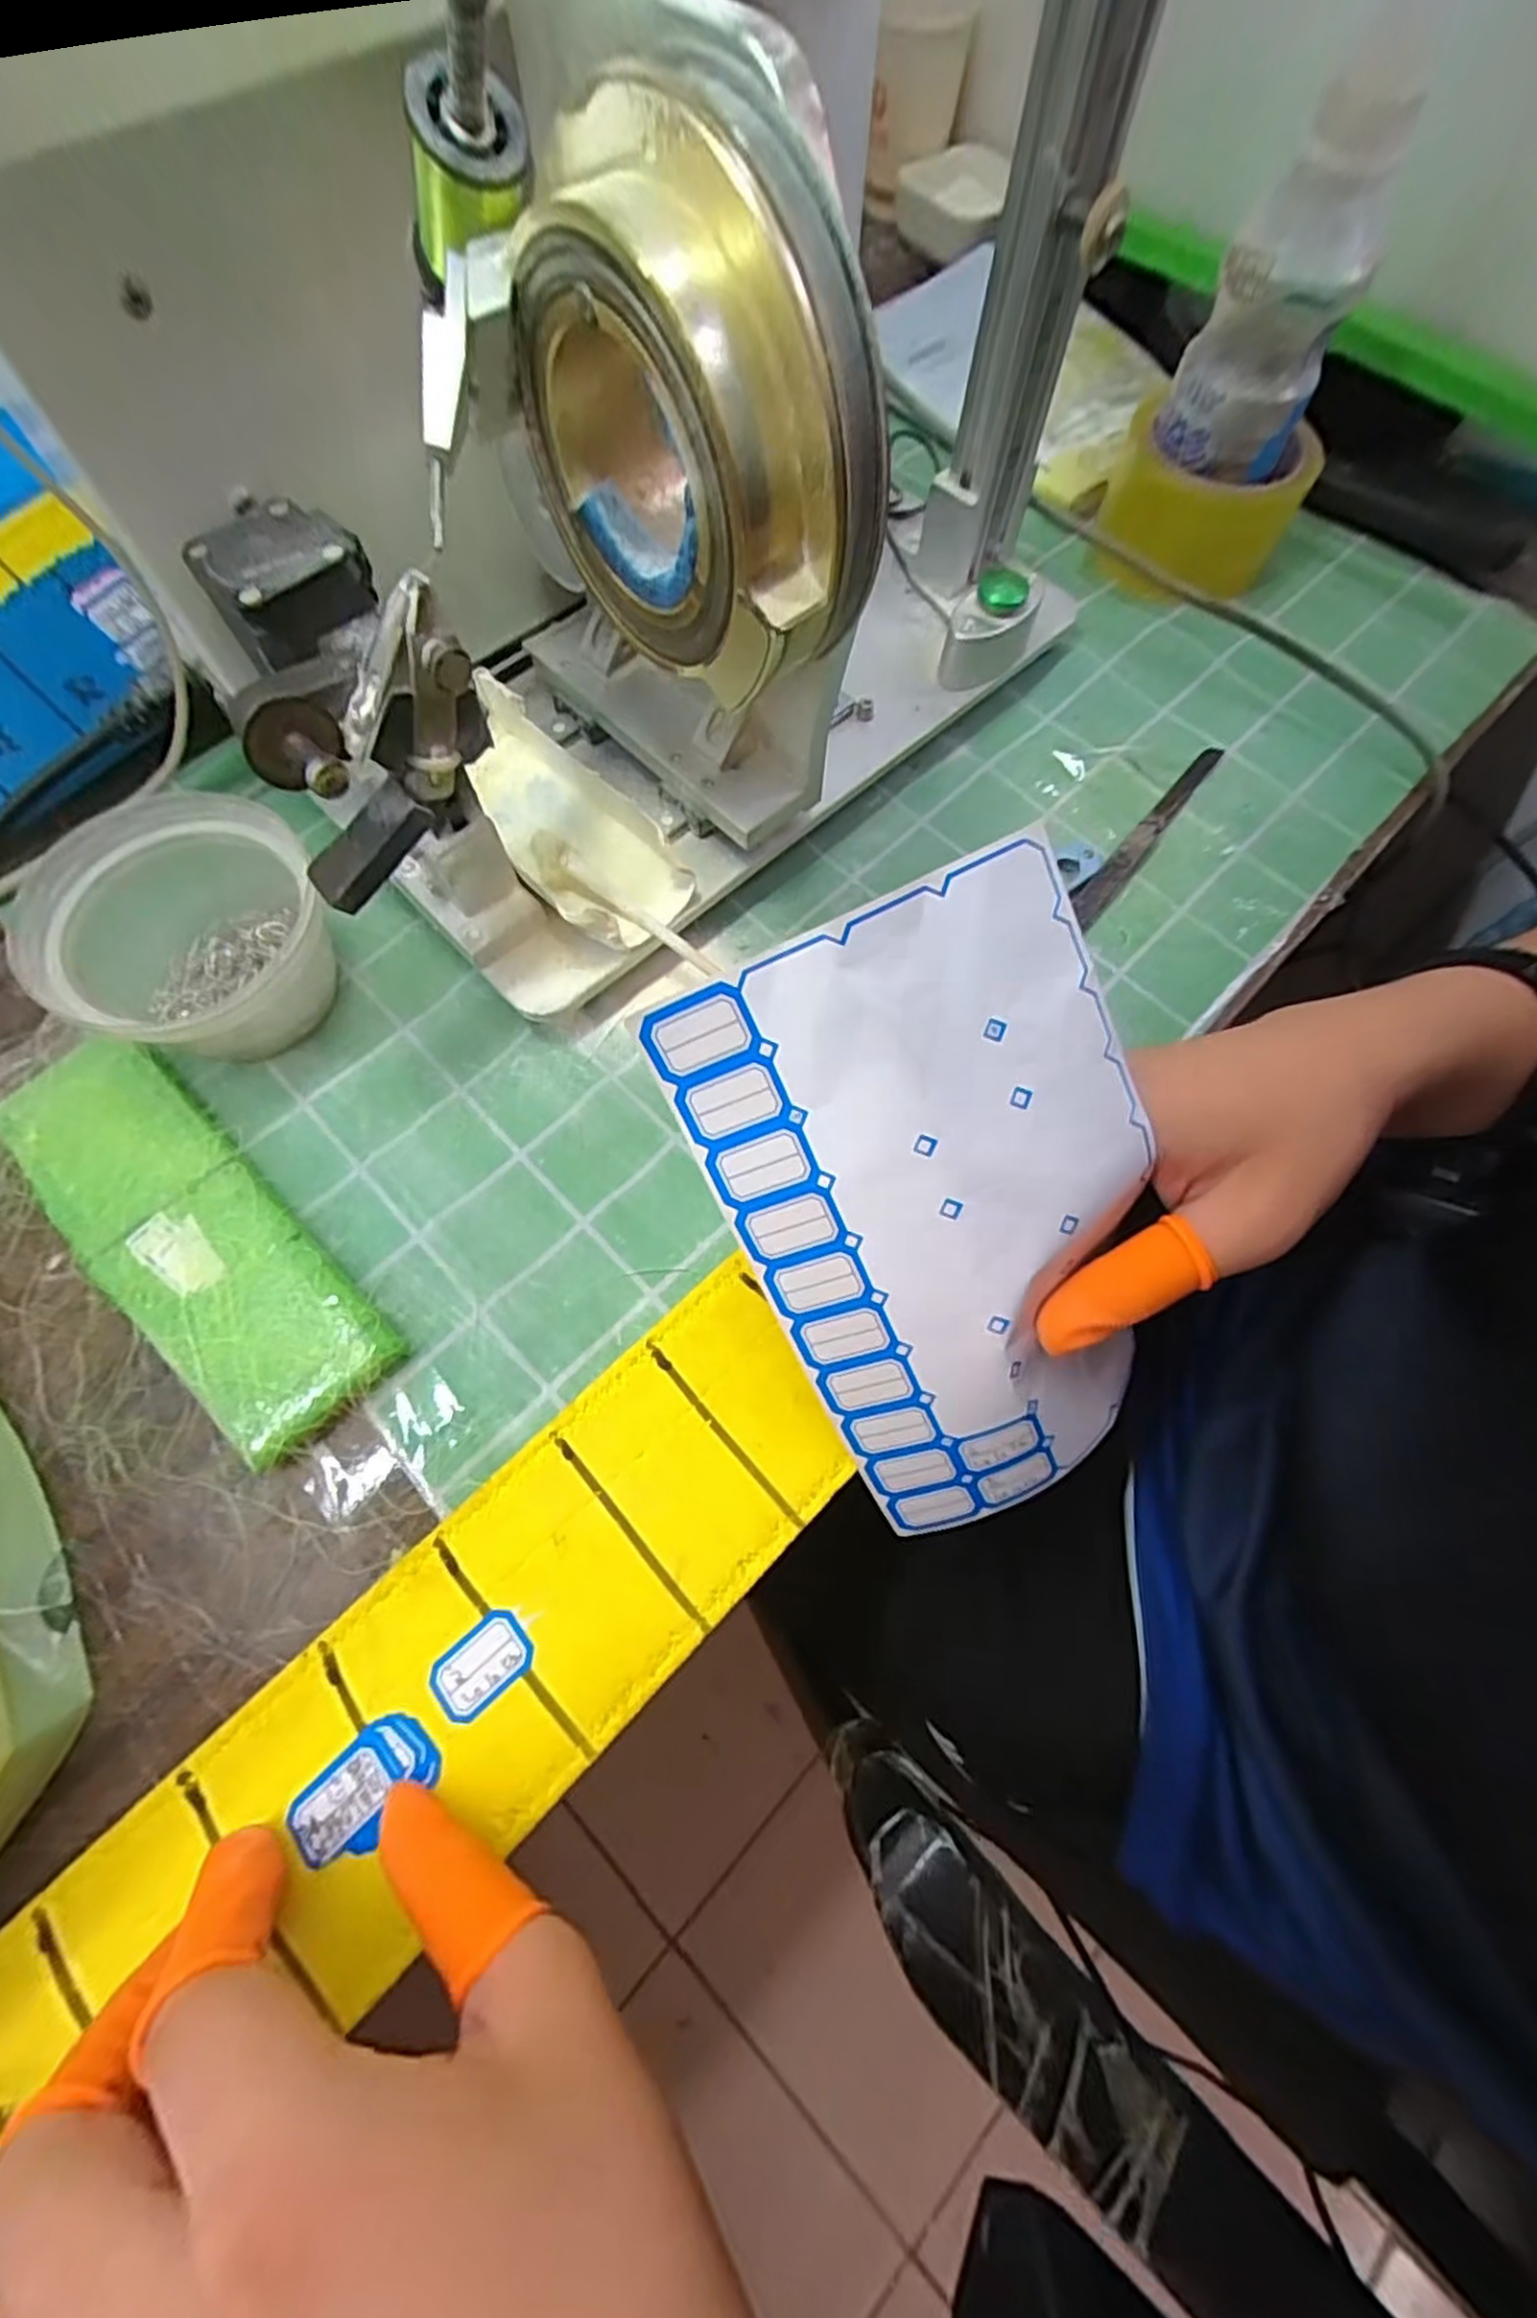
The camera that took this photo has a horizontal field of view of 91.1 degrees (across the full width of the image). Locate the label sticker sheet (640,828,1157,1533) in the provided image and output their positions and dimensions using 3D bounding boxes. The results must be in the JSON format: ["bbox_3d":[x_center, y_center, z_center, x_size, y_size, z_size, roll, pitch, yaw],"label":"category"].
[{"bbox_3d":[0.055,0.023,0.219,0.111,0.026,0.189,-22,108,8],"label":"label sticker sheet"}]

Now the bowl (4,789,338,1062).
[{"bbox_3d":[-0.216,-0.082,0.289,0.090,0.051,0.105,-32,74,-12],"label":"bowl"}]

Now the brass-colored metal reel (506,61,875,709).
[{"bbox_3d":[-0.017,-0.194,0.200,0.104,0.097,0.051,43,74,13],"label":"brass-colored metal reel"}]

